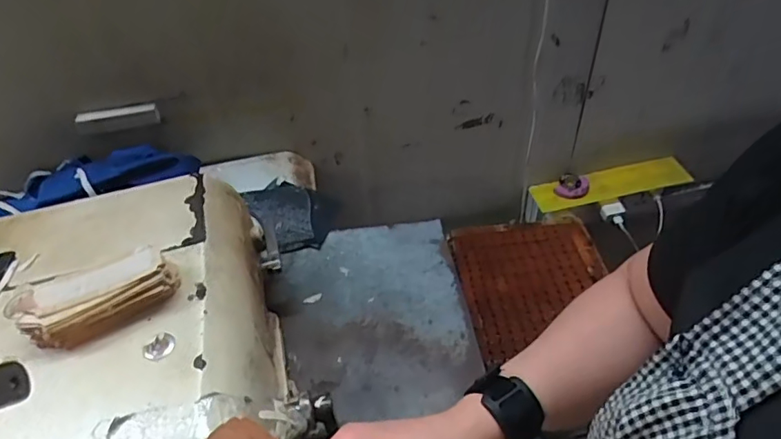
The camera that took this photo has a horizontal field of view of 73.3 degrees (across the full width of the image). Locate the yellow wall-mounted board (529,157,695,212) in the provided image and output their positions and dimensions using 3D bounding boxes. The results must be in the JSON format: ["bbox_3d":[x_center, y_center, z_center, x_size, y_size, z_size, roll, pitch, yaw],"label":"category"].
[{"bbox_3d":[0.385,-0.063,0.920,0.274,0.013,0.060,-10,67,-5],"label":"yellow wall-mounted board"}]

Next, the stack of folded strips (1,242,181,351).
[{"bbox_3d":[-0.237,0.064,0.431,0.117,0.035,0.053,-25,50,-20],"label":"stack of folded strips"}]

